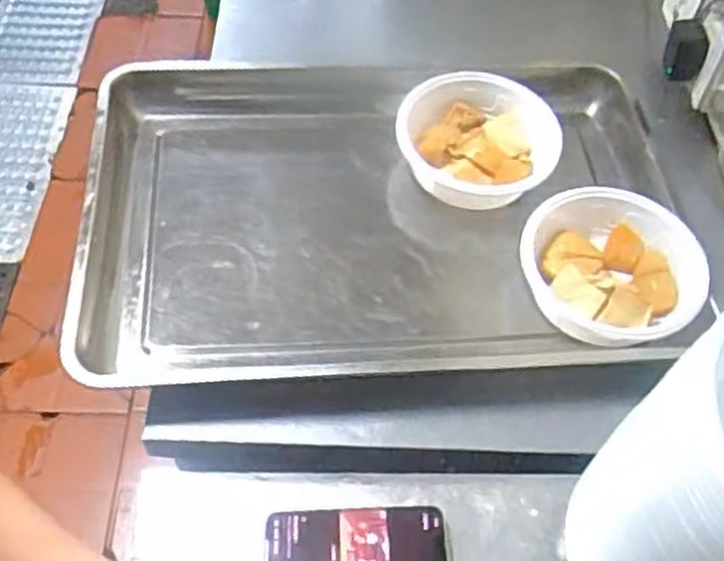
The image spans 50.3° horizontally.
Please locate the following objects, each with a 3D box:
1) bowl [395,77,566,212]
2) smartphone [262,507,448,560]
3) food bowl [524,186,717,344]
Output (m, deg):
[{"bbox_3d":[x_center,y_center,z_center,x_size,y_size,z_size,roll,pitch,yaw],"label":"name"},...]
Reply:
[{"bbox_3d":[0.121,-0.145,0.816,0.168,0.049,0.153,1,55,-2],"label":"bowl"},{"bbox_3d":[-0.005,0.210,0.592,0.139,0.007,0.068,-2,56,-4],"label":"smartphone"},{"bbox_3d":[0.244,-0.016,0.745,0.169,0.055,0.159,1,55,-2],"label":"food bowl"}]

